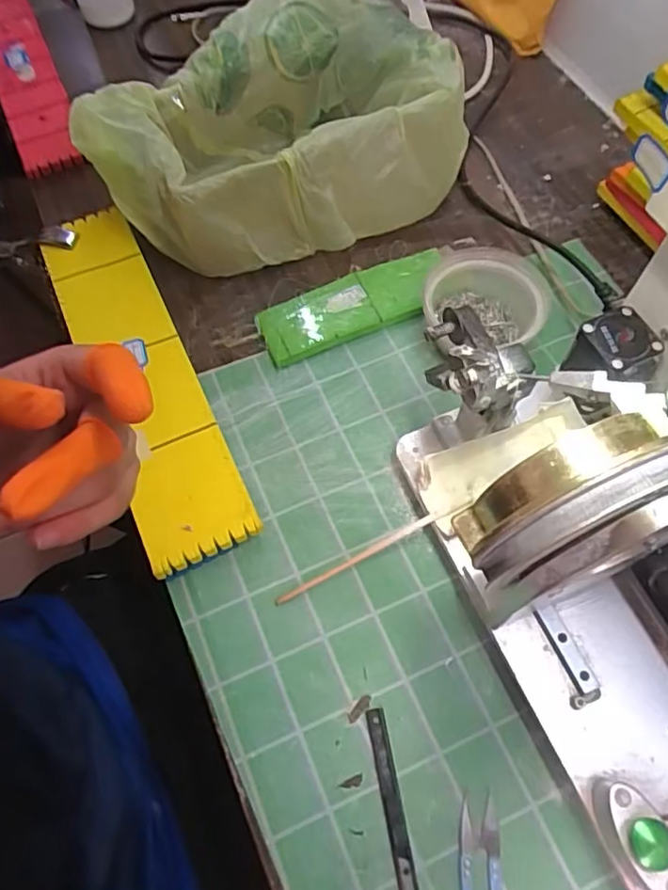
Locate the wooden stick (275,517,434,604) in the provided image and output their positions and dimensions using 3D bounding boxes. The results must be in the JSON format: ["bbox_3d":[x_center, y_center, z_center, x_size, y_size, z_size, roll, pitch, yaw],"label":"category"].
[{"bbox_3d":[0.014,0.083,0.428,0.124,0.008,0.007,-29,66,2],"label":"wooden stick"}]

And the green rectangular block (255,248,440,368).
[{"bbox_3d":[0.020,-0.124,0.537,0.174,0.016,0.059,-21,65,-9],"label":"green rectangular block"}]

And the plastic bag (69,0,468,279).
[{"bbox_3d":[-0.058,-0.292,0.563,0.317,0.123,0.217,-16,64,-7],"label":"plastic bag"}]

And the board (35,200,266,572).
[{"bbox_3d":[-0.164,-0.066,0.497,0.082,0.011,0.353,-24,64,-10],"label":"board"}]

